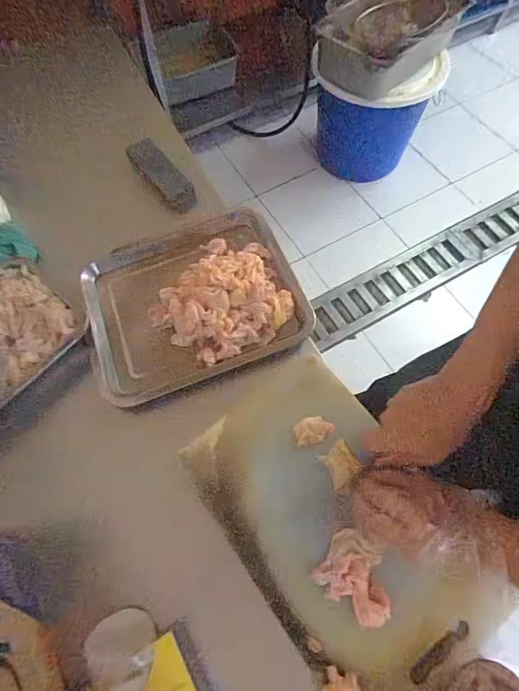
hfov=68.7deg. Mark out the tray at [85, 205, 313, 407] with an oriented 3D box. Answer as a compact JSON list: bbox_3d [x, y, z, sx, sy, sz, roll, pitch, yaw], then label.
[{"bbox_3d":[-0.099,-0.077,0.544,0.296,0.077,0.253,-21,68,-8],"label":"tray"}]

